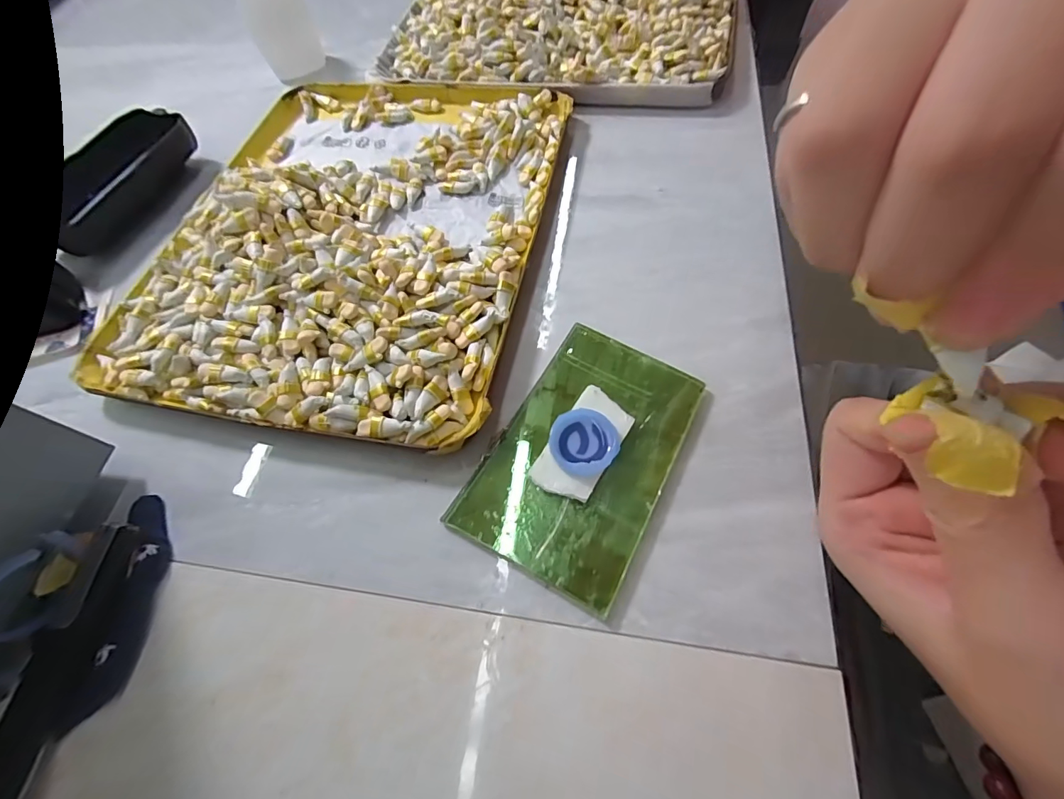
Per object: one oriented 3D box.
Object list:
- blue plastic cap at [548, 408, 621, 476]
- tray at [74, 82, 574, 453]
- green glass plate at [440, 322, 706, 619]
[{"bbox_3d":[0.021,0.017,0.178,0.026,0.006,0.027,-1,63,3],"label":"blue plastic cap"},{"bbox_3d":[-0.095,-0.099,0.240,0.194,0.025,0.240,9,64,8],"label":"tray"},{"bbox_3d":[0.021,0.020,0.182,0.067,0.006,0.102,26,68,15],"label":"green glass plate"}]

